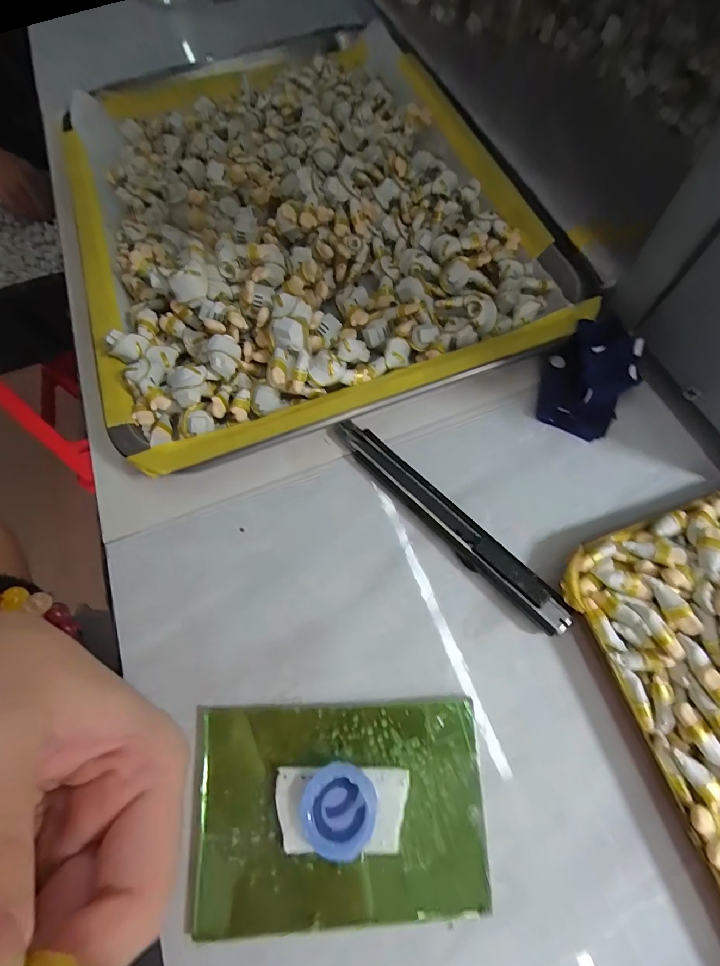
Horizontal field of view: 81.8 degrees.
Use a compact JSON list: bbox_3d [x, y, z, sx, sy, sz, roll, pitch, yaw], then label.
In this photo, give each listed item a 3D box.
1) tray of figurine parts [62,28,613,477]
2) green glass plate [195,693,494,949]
[{"bbox_3d":[-0.048,-0.186,0.250,0.259,0.040,0.303,-20,67,-5],"label":"tray of figurine parts"},{"bbox_3d":[-0.008,0.118,0.149,0.103,0.008,0.065,-4,67,2],"label":"green glass plate"}]

